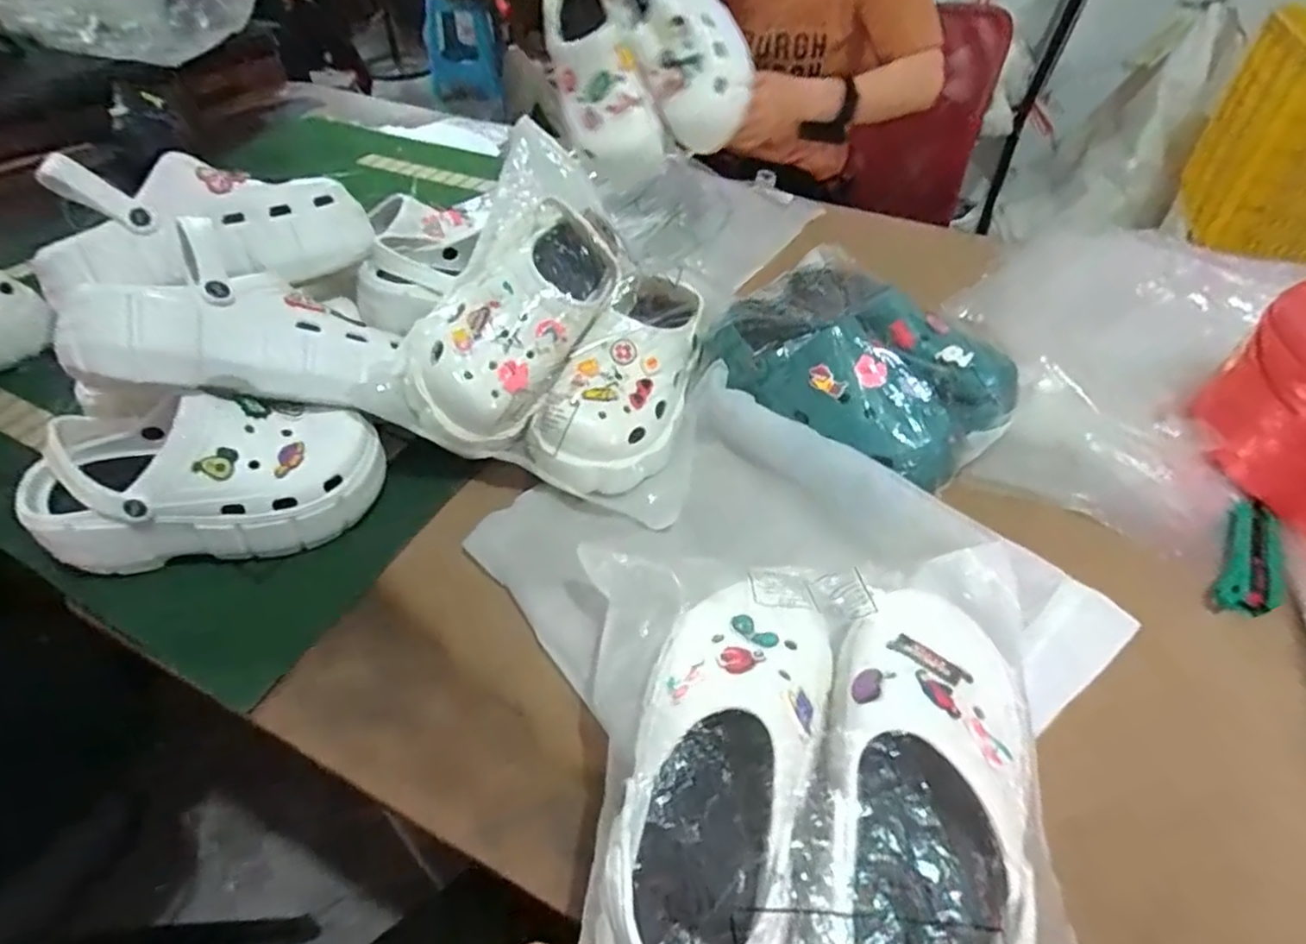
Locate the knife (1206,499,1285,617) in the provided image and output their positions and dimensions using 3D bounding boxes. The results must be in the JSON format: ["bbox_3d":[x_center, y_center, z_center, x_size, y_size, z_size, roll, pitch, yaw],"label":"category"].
[{"bbox_3d":[0.481,0.070,0.551,0.042,0.018,0.122,29,51,24],"label":"knife"}]

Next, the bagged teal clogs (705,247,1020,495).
[{"bbox_3d":[0.191,-0.106,0.623,0.176,0.093,0.243,-34,55,-30],"label":"bagged teal clogs"}]

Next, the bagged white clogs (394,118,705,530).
[{"bbox_3d":[-0.065,-0.139,0.646,0.257,0.191,0.292,14,47,11],"label":"bagged white clogs"}]

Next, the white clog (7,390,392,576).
[{"bbox_3d":[-0.354,0.009,0.560,0.244,0.117,0.092,-9,46,-10],"label":"white clog"}]

